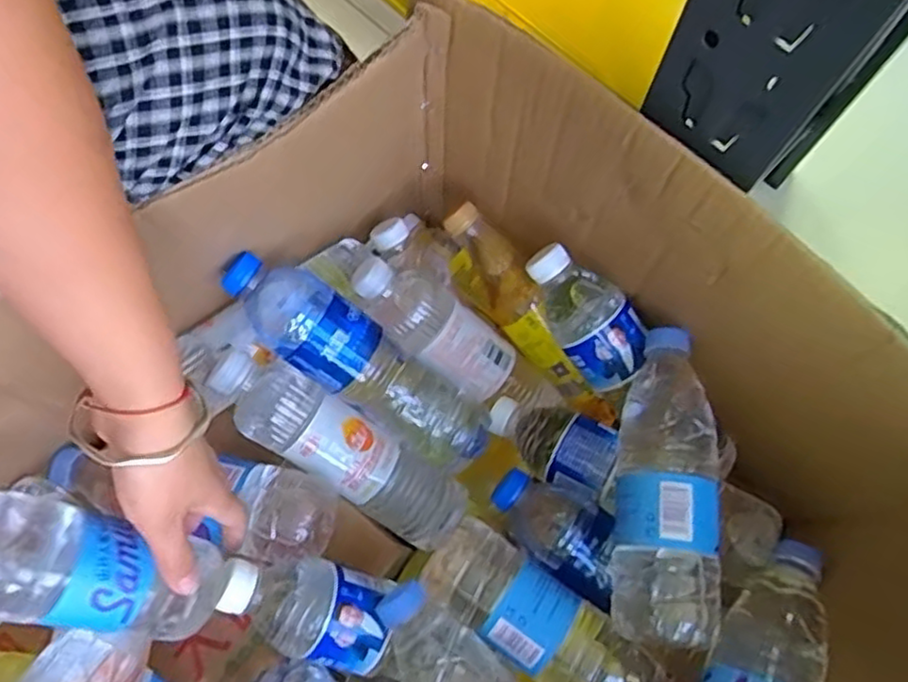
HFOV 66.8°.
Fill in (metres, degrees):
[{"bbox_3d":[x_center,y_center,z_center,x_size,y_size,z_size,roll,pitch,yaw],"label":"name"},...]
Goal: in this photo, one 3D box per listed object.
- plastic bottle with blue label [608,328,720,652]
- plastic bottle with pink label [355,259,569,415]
[{"bbox_3d":[0.144,0.093,0.467,0.067,0.061,0.212,10,72,2],"label":"plastic bottle with blue label"},{"bbox_3d":[-0.001,0.003,0.571,0.203,0.059,0.065,35,72,-22],"label":"plastic bottle with pink label"}]

